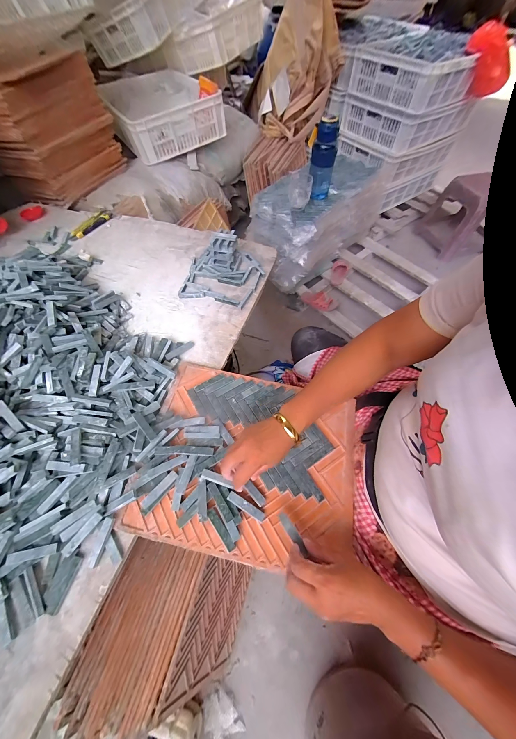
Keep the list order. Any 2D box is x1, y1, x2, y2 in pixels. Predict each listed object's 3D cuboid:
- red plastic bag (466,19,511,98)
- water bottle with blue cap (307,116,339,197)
[{"bbox_3d":[0.854,-1.140,0.941,0.173,0.165,0.093,34,66,19],"label":"red plastic bag"},{"bbox_3d":[0.223,-0.727,0.877,0.084,0.216,0.091,12,61,8],"label":"water bottle with blue cap"}]

